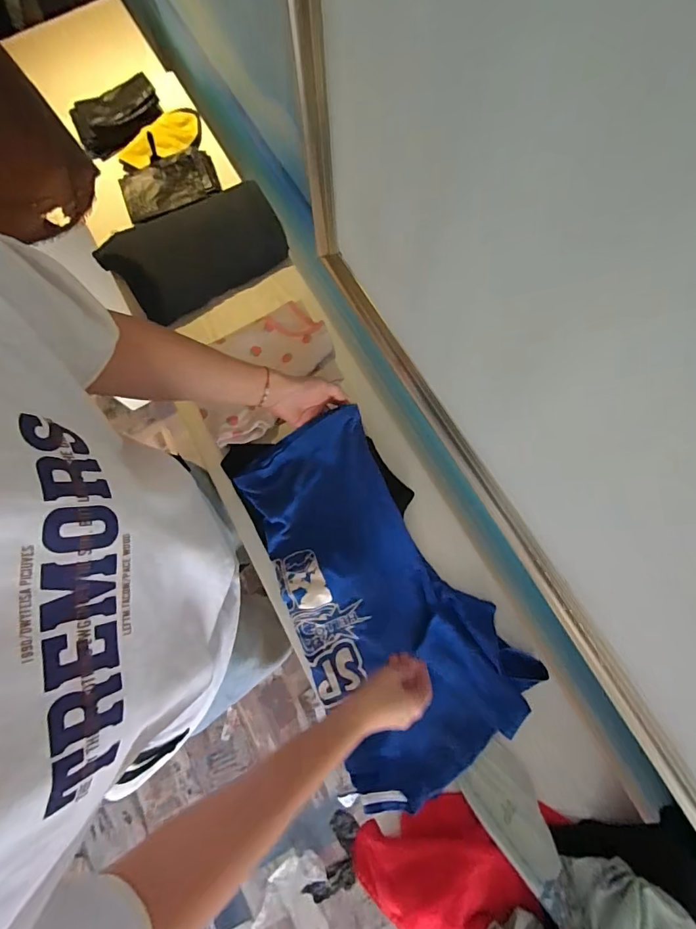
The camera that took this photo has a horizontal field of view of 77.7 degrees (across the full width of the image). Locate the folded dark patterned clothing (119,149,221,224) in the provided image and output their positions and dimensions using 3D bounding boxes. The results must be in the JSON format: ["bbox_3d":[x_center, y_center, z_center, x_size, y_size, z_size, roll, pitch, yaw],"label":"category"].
[{"bbox_3d":[-0.414,-0.651,1.001,0.220,0.039,0.174,-21,75,-6],"label":"folded dark patterned clothing"}]

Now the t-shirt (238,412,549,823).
[{"bbox_3d":[0.030,0.186,0.661,0.275,0.048,0.540,-29,76,-8],"label":"t-shirt"}]

